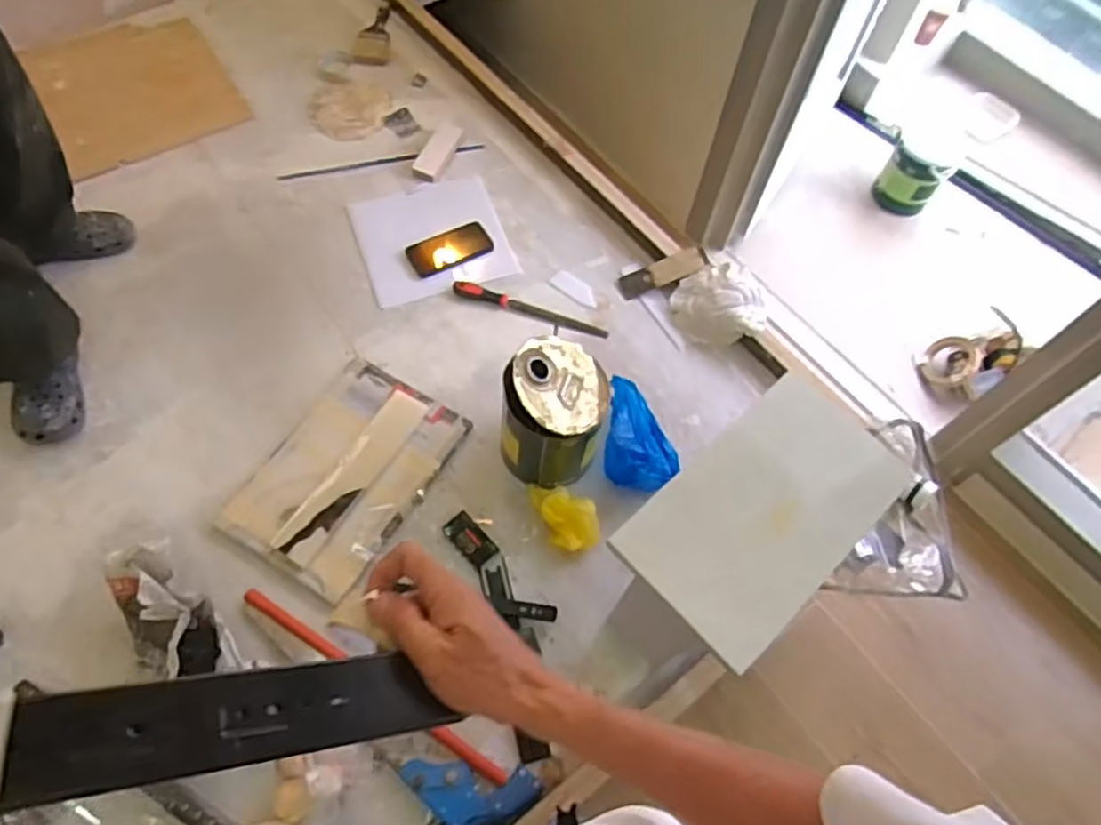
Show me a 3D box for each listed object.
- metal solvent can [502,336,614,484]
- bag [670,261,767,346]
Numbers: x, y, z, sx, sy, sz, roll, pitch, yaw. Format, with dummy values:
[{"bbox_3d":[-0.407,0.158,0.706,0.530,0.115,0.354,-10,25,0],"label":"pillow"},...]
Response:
[{"bbox_3d":[0.008,0.009,1.114,0.142,0.249,0.144,2,62,-3],"label":"metal solvent can"},{"bbox_3d":[0.316,-0.201,1.346,0.153,0.069,0.165,-17,65,-12],"label":"bag"}]

